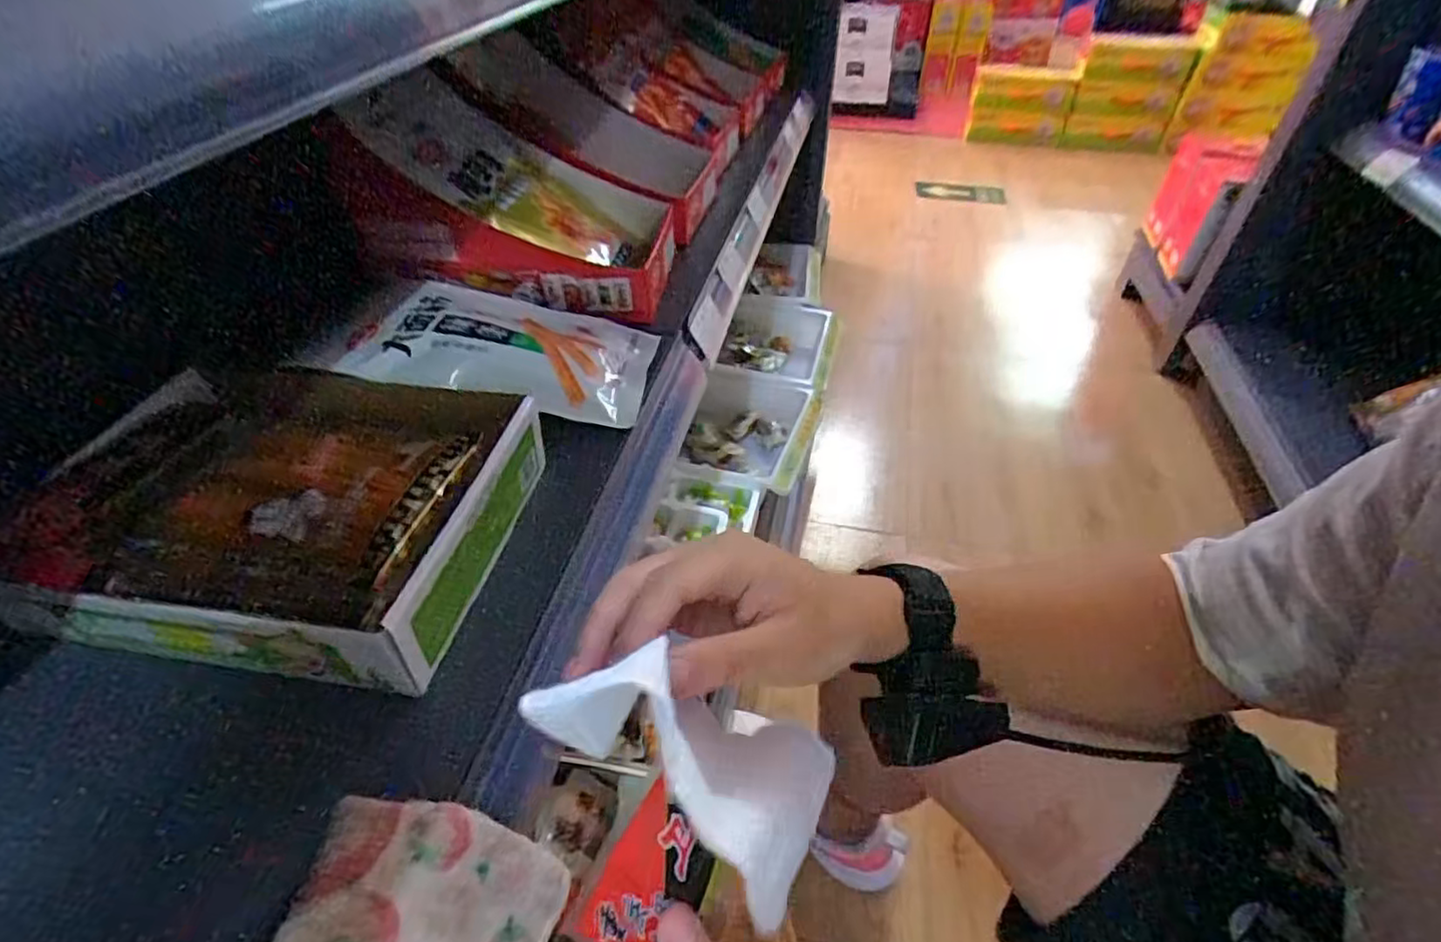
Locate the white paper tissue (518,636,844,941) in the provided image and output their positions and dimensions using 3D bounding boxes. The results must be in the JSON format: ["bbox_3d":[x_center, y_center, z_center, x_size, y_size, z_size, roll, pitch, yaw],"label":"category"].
[{"bbox_3d":[-0.003,0.108,0.237,0.033,0.144,0.065,-28,38,23],"label":"white paper tissue"}]

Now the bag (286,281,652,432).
[{"bbox_3d":[-0.179,-0.102,0.549,0.239,0.045,0.140,3,43,3],"label":"bag"}]

